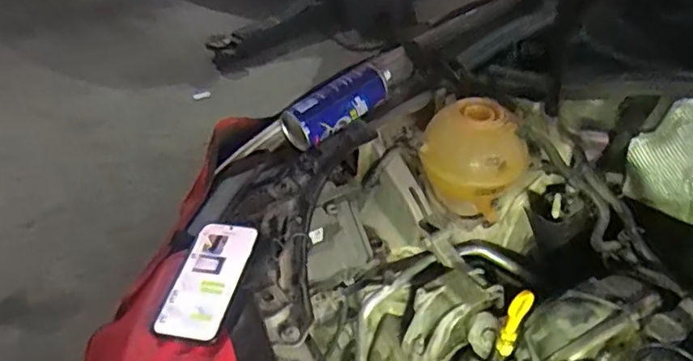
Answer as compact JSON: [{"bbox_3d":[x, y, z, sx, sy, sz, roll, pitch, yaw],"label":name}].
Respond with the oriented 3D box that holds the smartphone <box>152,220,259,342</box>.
[{"bbox_3d":[-0.157,0.111,0.686,0.081,0.013,0.153,7,38,5],"label":"smartphone"}]

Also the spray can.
[{"bbox_3d":[-0.007,-0.120,0.900,0.189,0.058,0.061,-27,47,-33],"label":"spray can"}]

